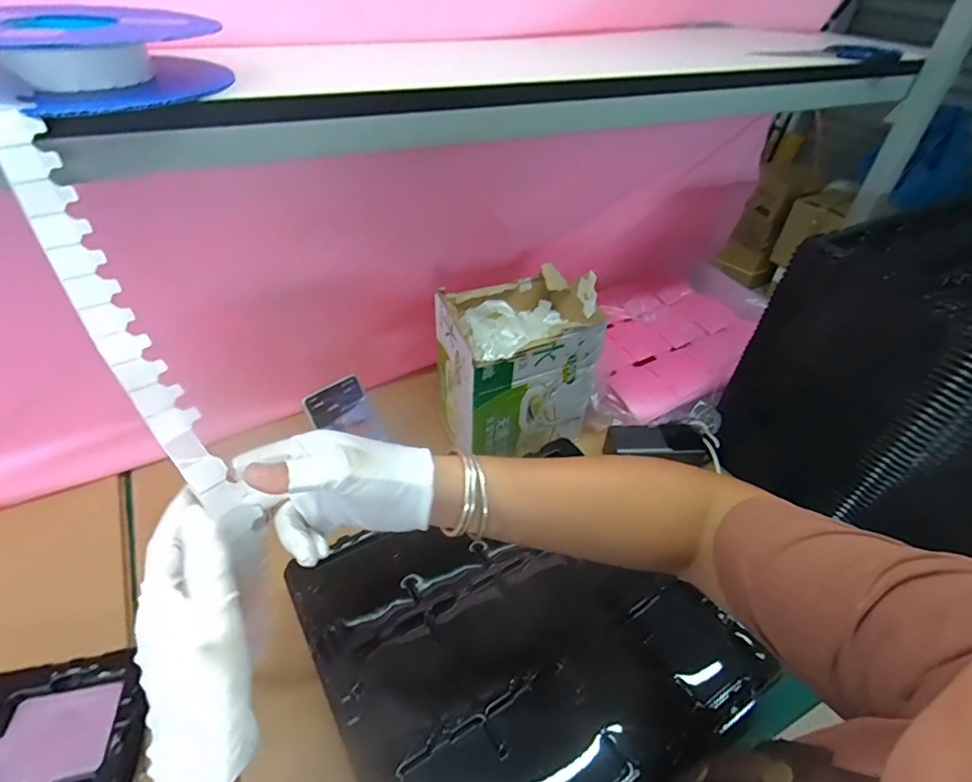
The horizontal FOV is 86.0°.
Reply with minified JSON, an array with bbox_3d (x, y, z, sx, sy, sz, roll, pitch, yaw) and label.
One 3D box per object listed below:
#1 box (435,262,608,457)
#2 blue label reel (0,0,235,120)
[{"bbox_3d":[0.040,-0.037,0.720,0.197,0.190,0.151,-16,45,-21],"label":"box"},{"bbox_3d":[-0.290,-0.231,0.362,0.184,0.047,0.159,-7,42,-11],"label":"blue label reel"}]

